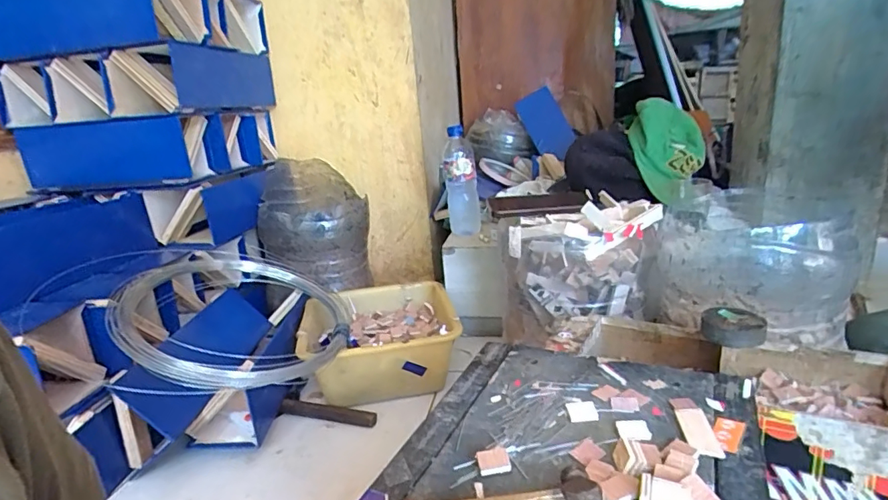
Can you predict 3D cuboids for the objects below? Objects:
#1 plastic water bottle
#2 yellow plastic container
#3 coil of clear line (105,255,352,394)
[{"bbox_3d":[0.036,-0.139,1.066,0.073,0.215,0.067,-4,17,2],"label":"plastic water bottle"},{"bbox_3d":[-0.118,0.170,0.957,0.276,0.115,0.264,-7,17,-8],"label":"yellow plastic container"},{"bbox_3d":[-0.337,0.110,0.846,0.354,0.080,0.380,17,22,-4],"label":"coil of clear line"}]

